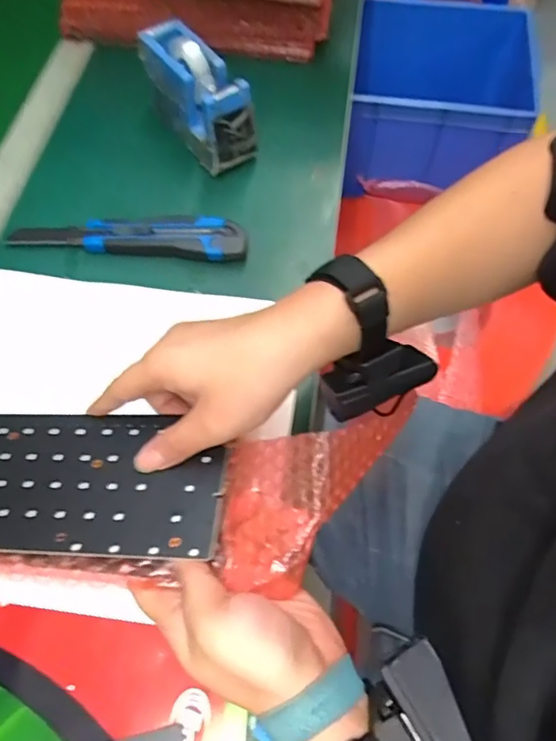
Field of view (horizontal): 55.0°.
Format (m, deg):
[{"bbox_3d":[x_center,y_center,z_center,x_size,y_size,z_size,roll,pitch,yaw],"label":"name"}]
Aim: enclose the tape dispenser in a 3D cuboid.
[{"bbox_3d":[-0.079,-0.262,0.507,0.050,0.078,0.133,-33,66,-15],"label":"tape dispenser"}]

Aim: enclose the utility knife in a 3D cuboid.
[{"bbox_3d":[-0.129,-0.121,0.470,0.204,0.020,0.041,6,62,5],"label":"utility knife"}]

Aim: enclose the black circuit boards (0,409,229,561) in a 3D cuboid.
[{"bbox_3d":[-0.171,0.069,0.347,0.276,0.004,0.094,-1,55,9],"label":"black circuit boards"}]

